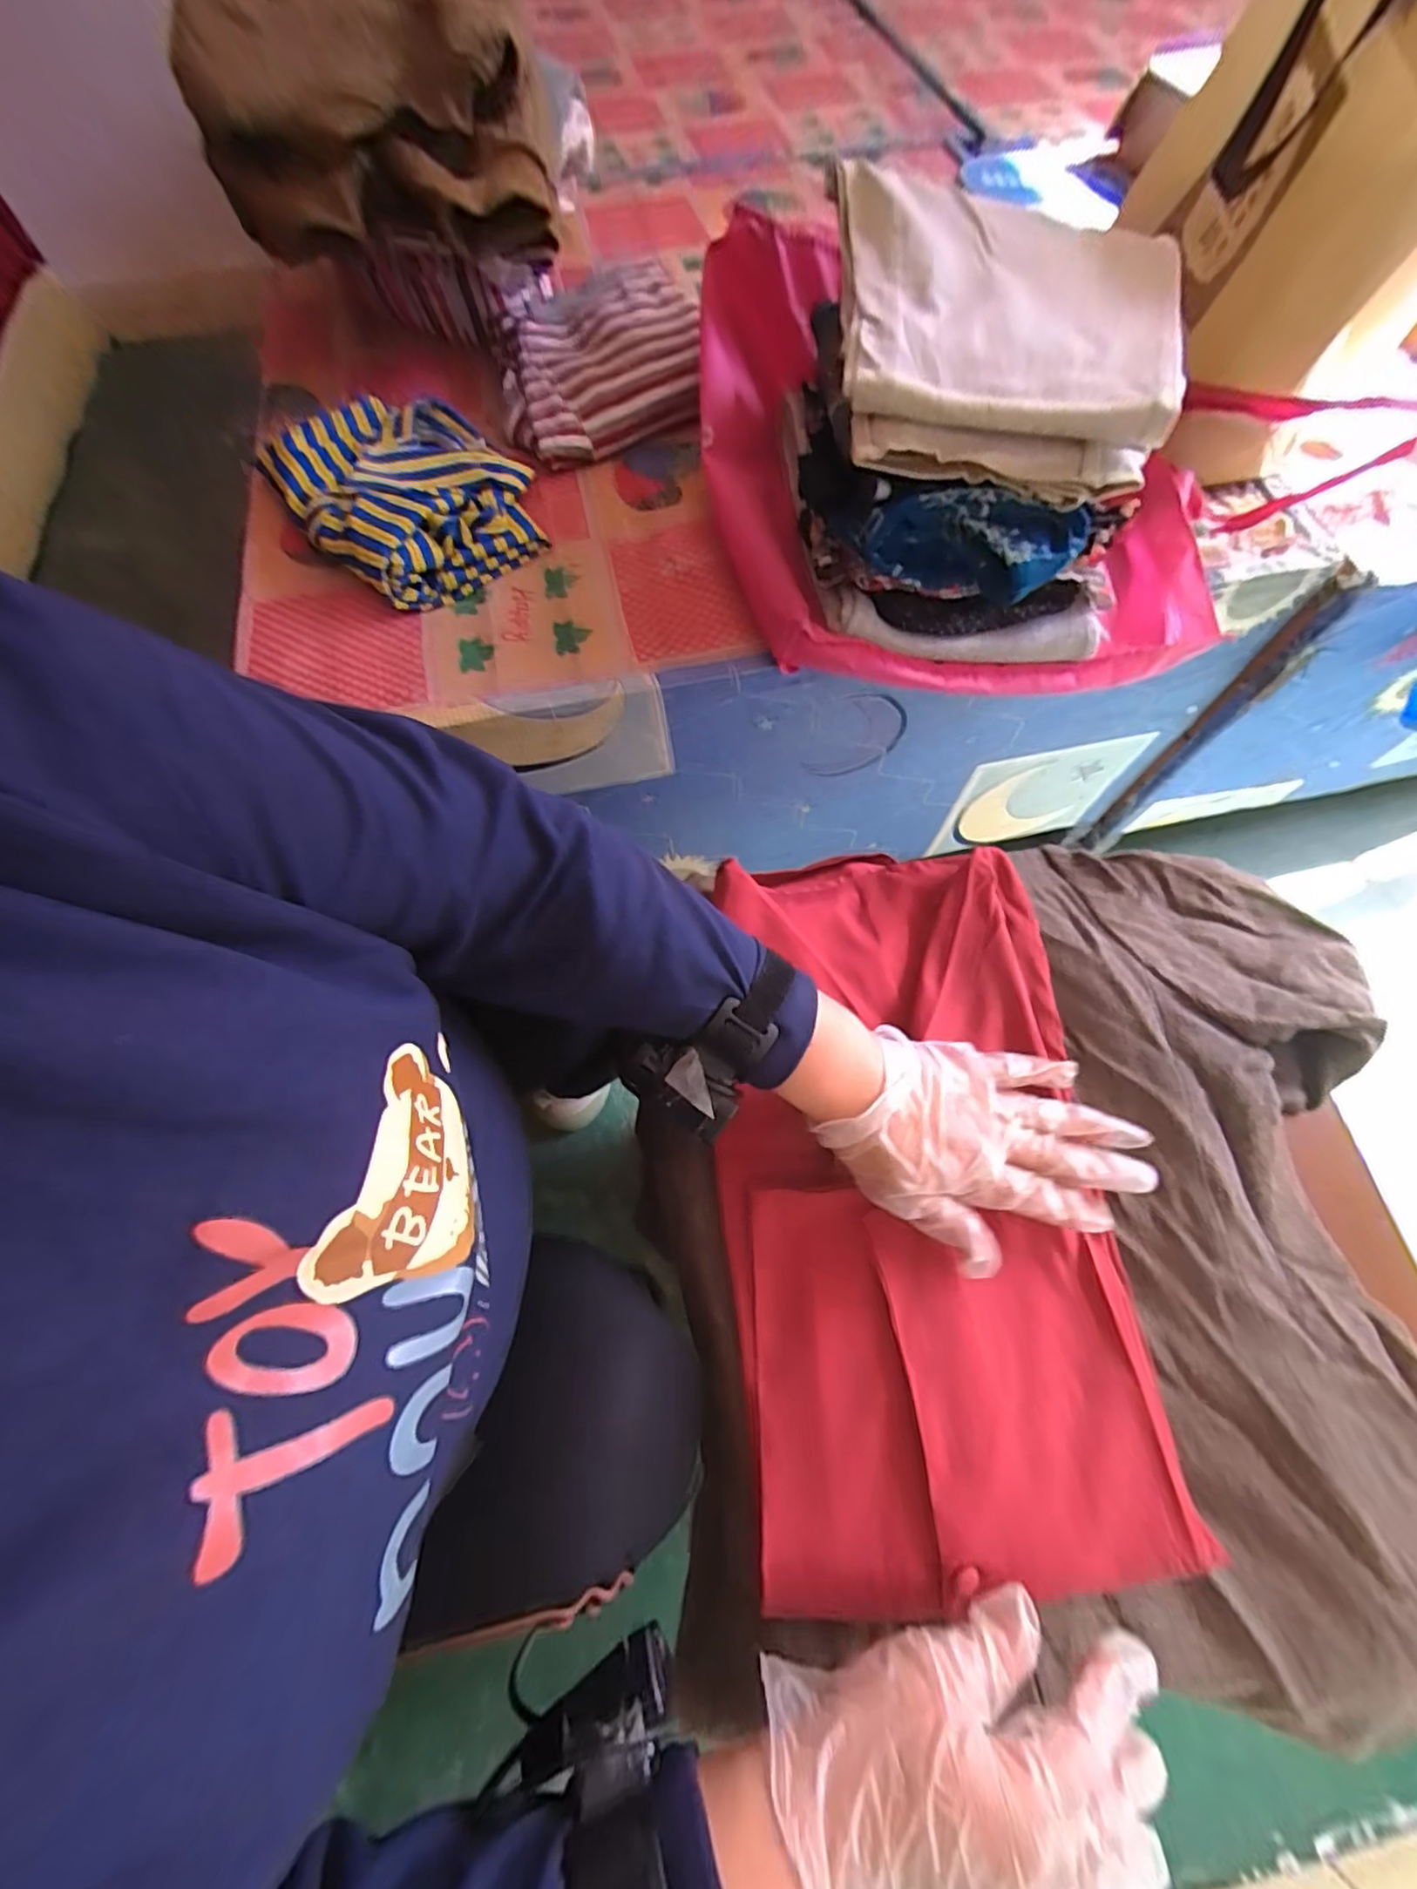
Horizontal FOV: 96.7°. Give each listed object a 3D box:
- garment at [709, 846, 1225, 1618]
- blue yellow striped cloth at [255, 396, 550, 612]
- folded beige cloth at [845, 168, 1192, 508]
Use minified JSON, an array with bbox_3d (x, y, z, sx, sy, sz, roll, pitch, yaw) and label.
[{"bbox_3d":[0.141,0.133,0.440,0.258,0.076,0.482,2,63,2],"label":"garment"},{"bbox_3d":[-0.276,-0.419,0.584,0.194,0.050,0.248,-38,71,-14],"label":"blue yellow striped cloth"},{"bbox_3d":[0.194,-0.434,0.439,0.236,0.063,0.255,10,67,5],"label":"folded beige cloth"}]

